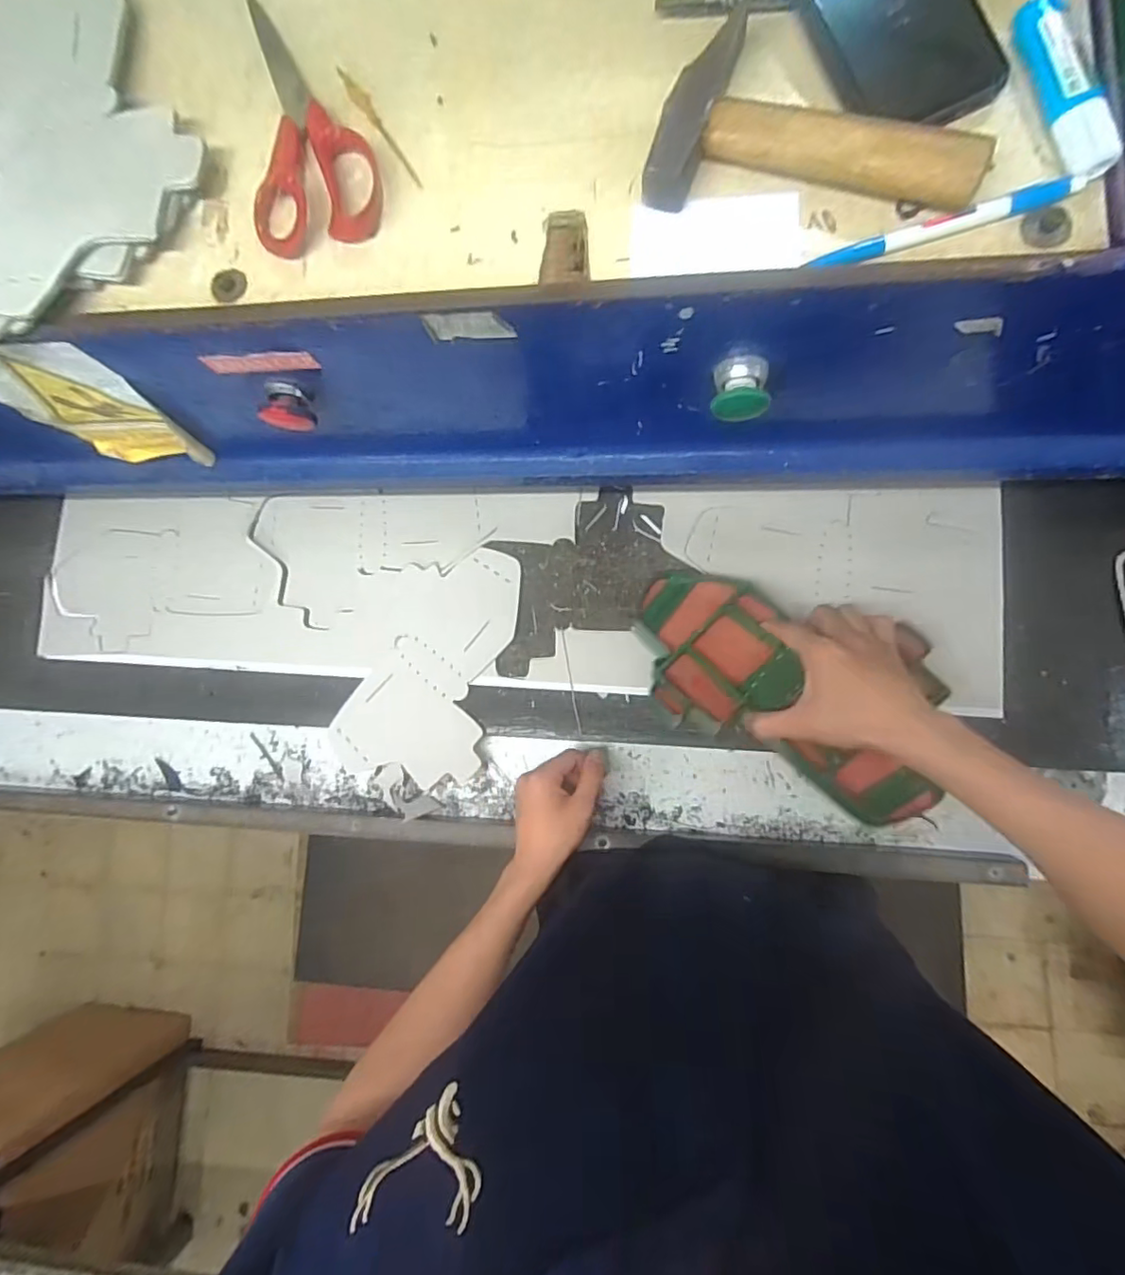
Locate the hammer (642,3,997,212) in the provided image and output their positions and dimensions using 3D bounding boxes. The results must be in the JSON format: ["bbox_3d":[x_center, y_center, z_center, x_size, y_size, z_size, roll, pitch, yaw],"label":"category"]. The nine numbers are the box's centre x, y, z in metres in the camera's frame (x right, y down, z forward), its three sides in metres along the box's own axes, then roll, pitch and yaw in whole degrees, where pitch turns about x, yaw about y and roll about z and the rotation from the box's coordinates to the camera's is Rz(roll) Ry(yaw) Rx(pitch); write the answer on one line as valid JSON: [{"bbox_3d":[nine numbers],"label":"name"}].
[{"bbox_3d":[0.136,-0.280,0.310,0.166,0.029,0.097,10,85,9],"label":"hammer"}]

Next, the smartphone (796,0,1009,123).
[{"bbox_3d":[0.174,-0.351,0.313,0.072,0.012,0.162,-27,86,17],"label":"smartphone"}]

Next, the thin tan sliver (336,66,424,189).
[{"bbox_3d":[-0.116,-0.323,0.364,0.010,0.004,0.103,-33,80,3],"label":"thin tan sliver"}]

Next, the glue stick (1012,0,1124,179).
[{"bbox_3d":[0.259,-0.285,0.297,0.022,0.022,0.103,-13,82,6],"label":"glue stick"}]

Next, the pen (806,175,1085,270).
[{"bbox_3d":[0.199,-0.216,0.302,0.132,0.013,0.016,-15,82,6],"label":"pen"}]

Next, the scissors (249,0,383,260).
[{"bbox_3d":[-0.161,-0.333,0.367,0.080,0.009,0.183,-8,82,7],"label":"scissors"}]

